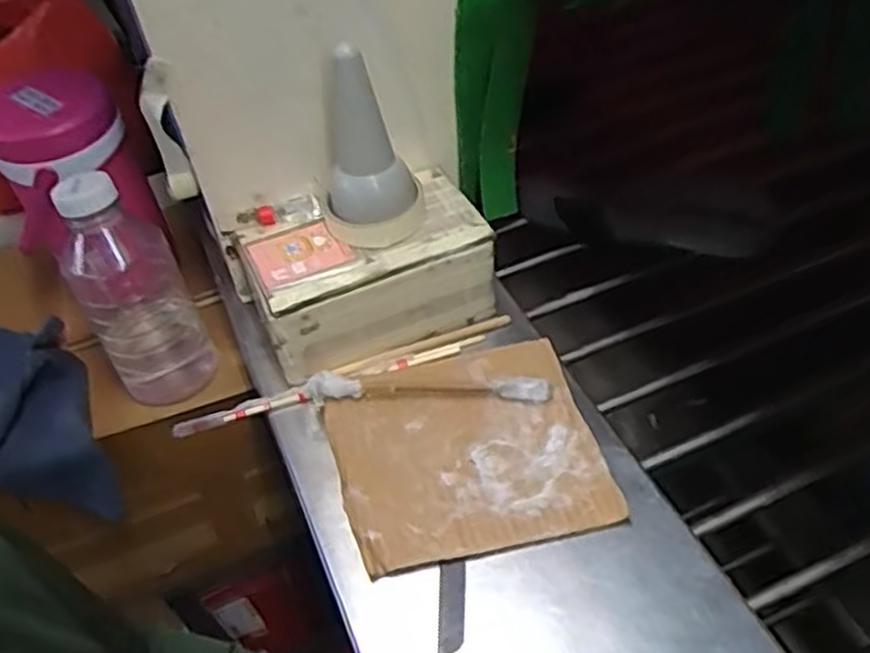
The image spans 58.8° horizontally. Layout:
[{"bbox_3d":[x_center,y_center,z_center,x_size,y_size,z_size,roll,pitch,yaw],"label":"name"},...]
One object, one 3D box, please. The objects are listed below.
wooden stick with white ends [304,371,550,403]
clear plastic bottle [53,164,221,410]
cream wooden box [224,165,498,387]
[{"bbox_3d":[-0.007,0.046,0.605,0.189,0.020,0.025,-2,46,4],"label":"wooden stick with white ends"},{"bbox_3d":[-0.273,-0.029,0.702,0.081,0.229,0.077,-10,46,-4],"label":"clear plastic bottle"},{"bbox_3d":[-0.063,-0.052,0.661,0.197,0.086,0.134,-21,48,-15],"label":"cream wooden box"}]

